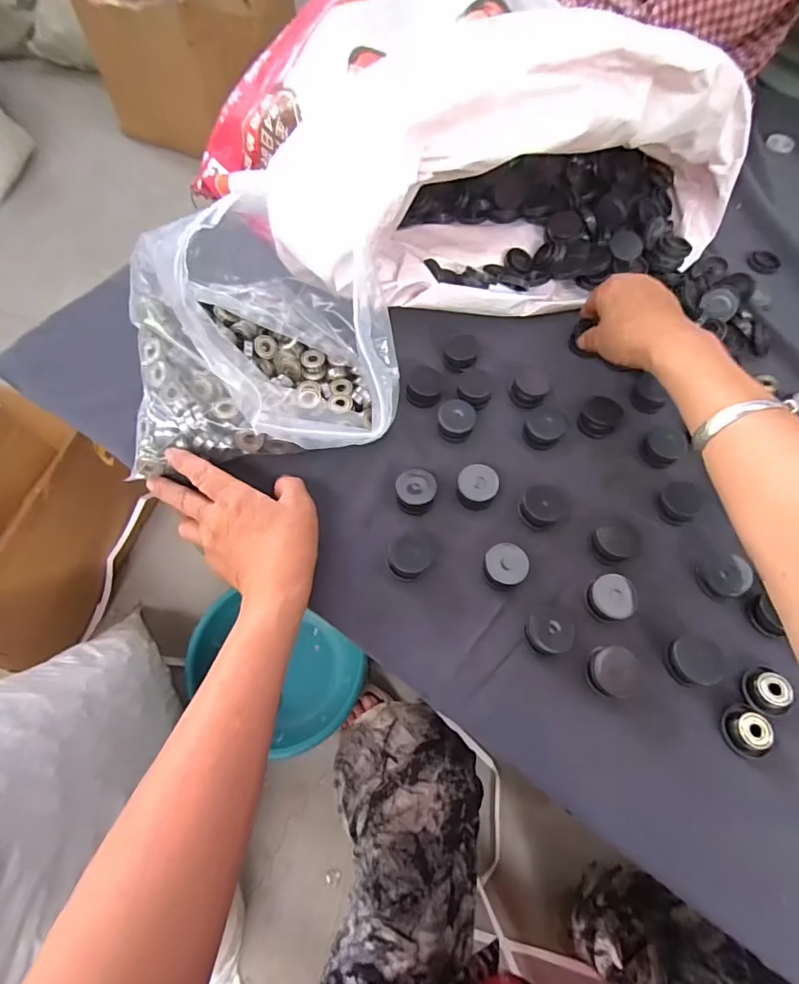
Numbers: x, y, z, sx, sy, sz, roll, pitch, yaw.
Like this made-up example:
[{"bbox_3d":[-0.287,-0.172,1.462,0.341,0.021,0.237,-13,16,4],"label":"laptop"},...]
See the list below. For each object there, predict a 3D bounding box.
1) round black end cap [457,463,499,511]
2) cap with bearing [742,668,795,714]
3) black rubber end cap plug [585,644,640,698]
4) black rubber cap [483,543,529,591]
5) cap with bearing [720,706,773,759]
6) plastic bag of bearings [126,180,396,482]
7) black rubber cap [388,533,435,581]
[{"bbox_3d":[0.064,-0.004,0.403,0.032,0.022,0.030,1,63,-2],"label":"round black end cap"},{"bbox_3d":[0.256,0.138,0.341,0.024,0.013,0.029,13,63,4],"label":"cap with bearing"},{"bbox_3d":[0.151,0.127,0.346,0.036,0.008,0.033,1,63,-2],"label":"black rubber end cap plug"},{"bbox_3d":[0.081,0.057,0.375,0.032,0.019,0.030,1,63,-2],"label":"black rubber cap"},{"bbox_3d":[0.235,0.161,0.329,0.026,0.010,0.031,-14,65,-9],"label":"cap with bearing"},{"bbox_3d":[-0.115,-0.113,0.394,0.209,0.105,0.168,-10,64,-7],"label":"plastic bag of bearings"},{"bbox_3d":[0.008,0.049,0.375,0.032,0.016,0.030,1,63,-2],"label":"black rubber cap"}]

